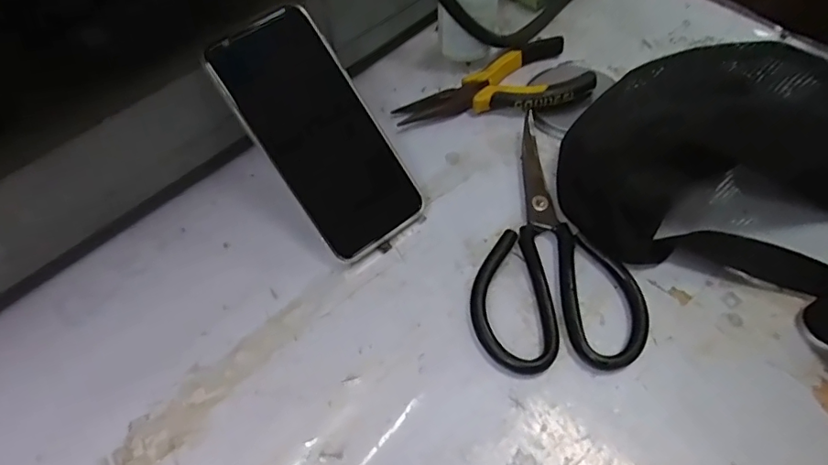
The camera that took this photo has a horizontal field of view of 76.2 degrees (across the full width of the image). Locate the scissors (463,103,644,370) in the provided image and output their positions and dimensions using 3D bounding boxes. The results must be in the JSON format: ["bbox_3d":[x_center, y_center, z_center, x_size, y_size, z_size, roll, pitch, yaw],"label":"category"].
[{"bbox_3d":[0.092,0.002,0.357,0.105,0.013,0.186,3,58,4],"label":"scissors"}]

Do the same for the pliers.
[{"bbox_3d":[0.072,-0.112,0.427,0.162,0.021,0.078,-30,62,-16],"label":"pliers"}]

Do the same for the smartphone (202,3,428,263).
[{"bbox_3d":[-0.060,-0.064,0.350,0.076,0.008,0.161,-36,101,-19],"label":"smartphone"}]

